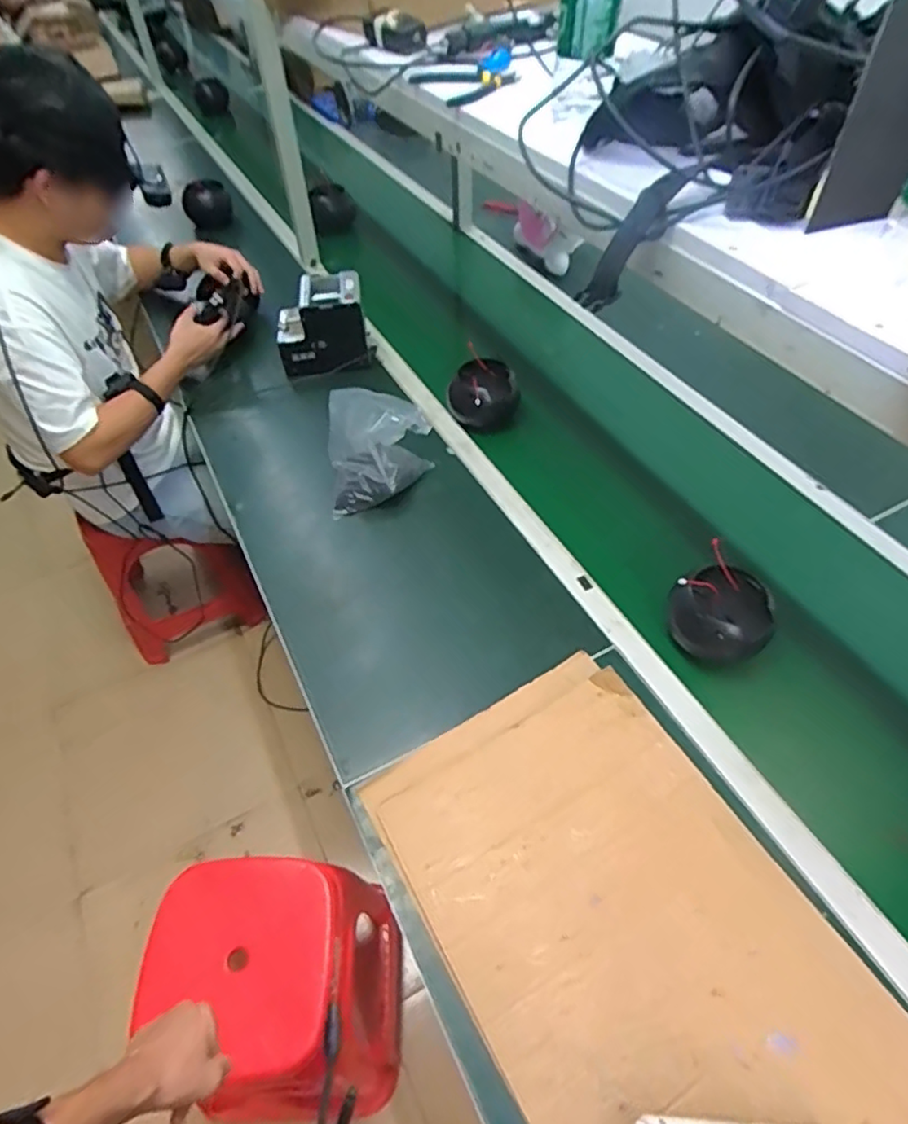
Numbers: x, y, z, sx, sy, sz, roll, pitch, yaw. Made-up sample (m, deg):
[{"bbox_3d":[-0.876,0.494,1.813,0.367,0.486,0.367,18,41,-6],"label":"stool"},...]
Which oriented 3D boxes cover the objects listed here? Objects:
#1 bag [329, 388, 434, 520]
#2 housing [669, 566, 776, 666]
[{"bbox_3d":[-0.122,-0.183,1.004,0.183,0.152,0.122,-14,52,-6],"label":"bag"},{"bbox_3d":[0.354,0.059,0.807,0.119,0.100,0.124,-2,52,3],"label":"housing"}]

